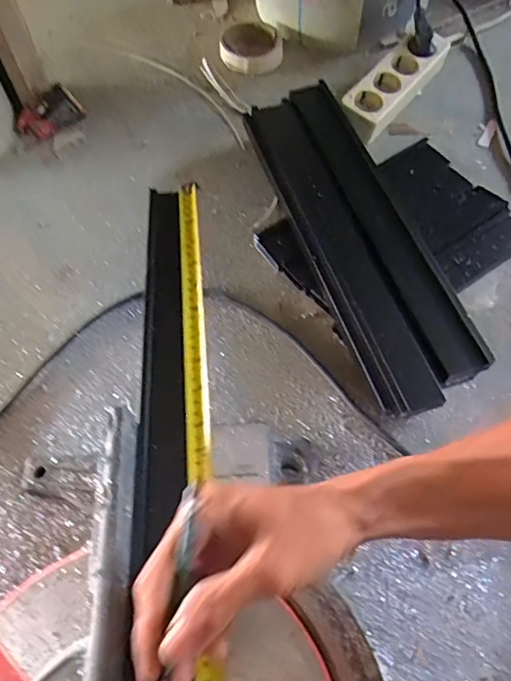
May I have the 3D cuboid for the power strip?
[{"bbox_3d":[0.185,-0.345,0.697,0.064,0.034,0.217,31,66,17],"label":"power strip"}]

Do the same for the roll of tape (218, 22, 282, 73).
[{"bbox_3d":[-0.003,-0.432,0.774,0.087,0.028,0.084,-1,61,1],"label":"roll of tape"}]

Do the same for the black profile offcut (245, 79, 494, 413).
[{"bbox_3d":[0.103,-0.129,0.565,0.112,0.027,0.426,-18,62,-8],"label":"black profile offcut"}]

